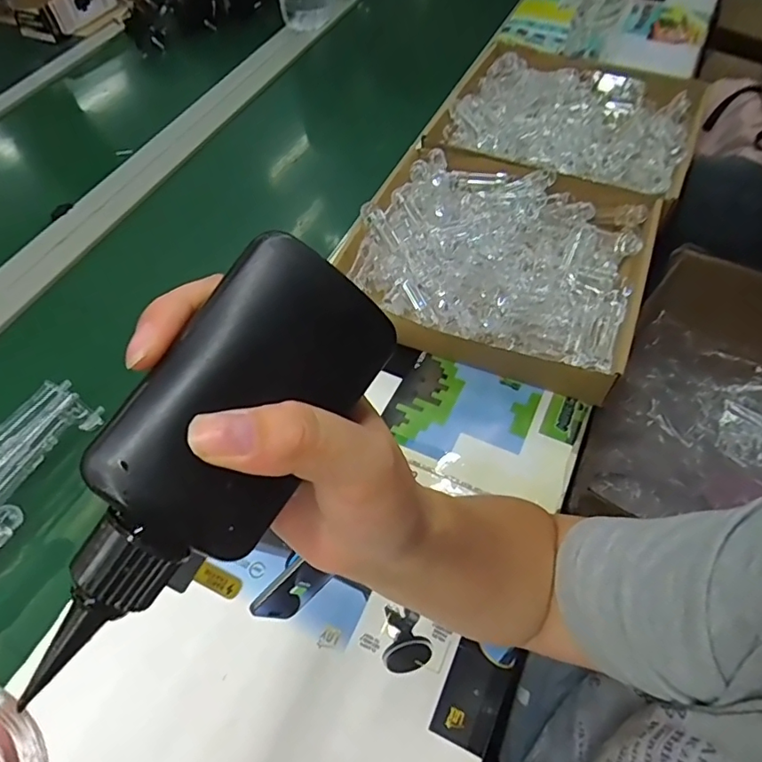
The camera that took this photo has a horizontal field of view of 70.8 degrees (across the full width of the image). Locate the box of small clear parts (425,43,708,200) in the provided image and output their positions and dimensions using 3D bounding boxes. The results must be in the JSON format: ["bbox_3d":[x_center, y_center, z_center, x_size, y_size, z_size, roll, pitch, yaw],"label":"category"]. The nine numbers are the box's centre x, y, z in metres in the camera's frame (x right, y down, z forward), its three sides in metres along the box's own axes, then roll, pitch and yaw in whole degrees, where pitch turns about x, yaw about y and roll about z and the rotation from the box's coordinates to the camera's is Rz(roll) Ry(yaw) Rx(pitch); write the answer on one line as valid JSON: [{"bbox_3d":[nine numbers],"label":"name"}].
[{"bbox_3d":[0.265,-0.368,0.747,0.321,0.055,0.332,19,59,16],"label":"box of small clear parts"}]

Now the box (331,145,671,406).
[{"bbox_3d":[0.129,-0.146,0.592,0.302,0.080,0.278,20,59,16],"label":"box"}]

